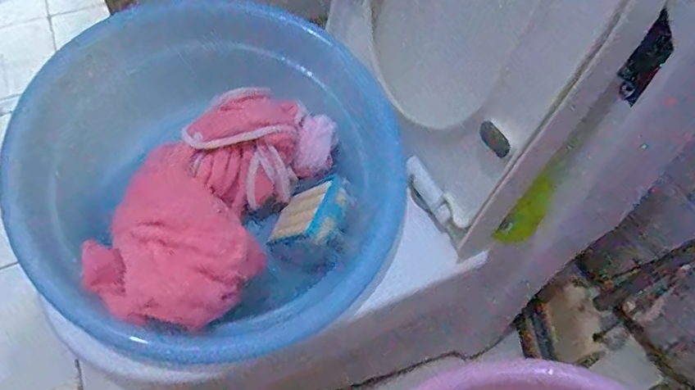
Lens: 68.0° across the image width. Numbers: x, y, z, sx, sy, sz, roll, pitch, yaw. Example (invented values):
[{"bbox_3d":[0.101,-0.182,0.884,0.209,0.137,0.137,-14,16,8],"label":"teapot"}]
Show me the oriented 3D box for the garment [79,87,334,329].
[{"bbox_3d":[-0.135,0.003,0.523,0.154,0.081,0.281,19,56,14],"label":"garment"}]

